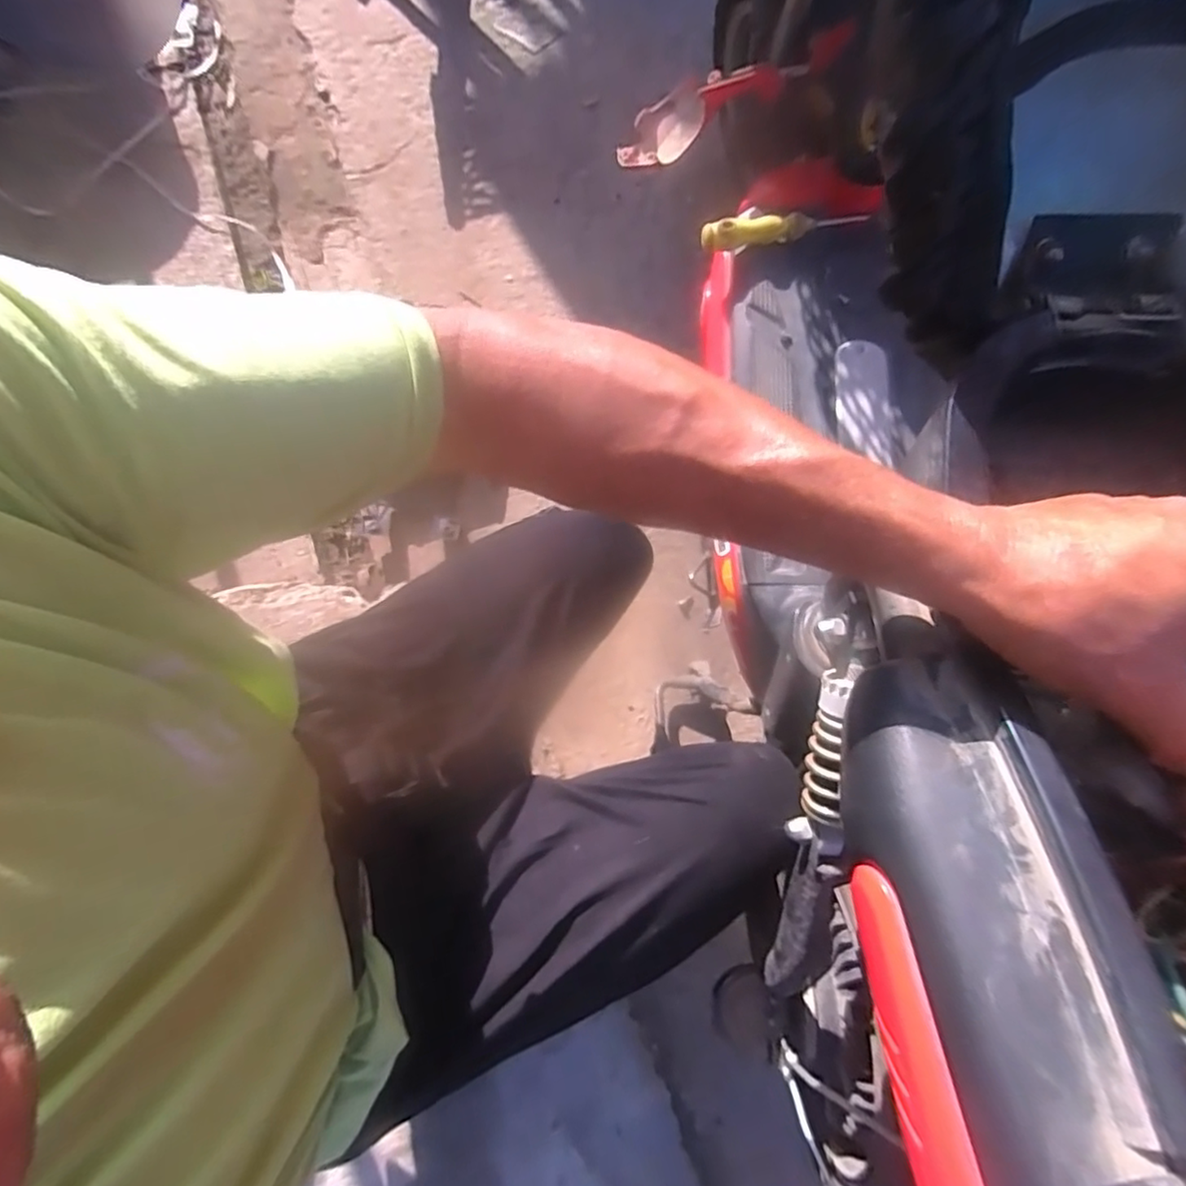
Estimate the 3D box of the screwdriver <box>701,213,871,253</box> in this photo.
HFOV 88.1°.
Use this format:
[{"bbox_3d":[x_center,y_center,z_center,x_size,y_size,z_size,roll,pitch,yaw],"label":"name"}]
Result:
[{"bbox_3d":[0.203,-0.394,0.662,0.176,0.029,0.021,-9,78,-1],"label":"screwdriver"}]

